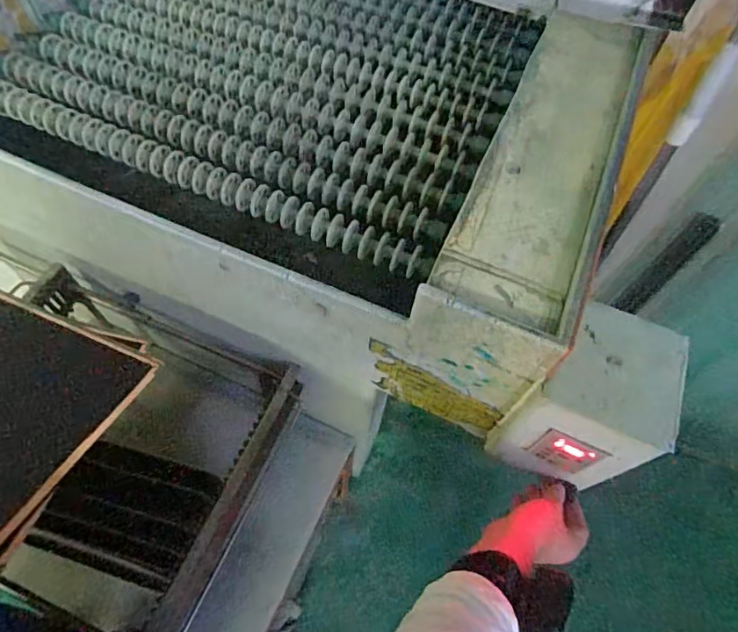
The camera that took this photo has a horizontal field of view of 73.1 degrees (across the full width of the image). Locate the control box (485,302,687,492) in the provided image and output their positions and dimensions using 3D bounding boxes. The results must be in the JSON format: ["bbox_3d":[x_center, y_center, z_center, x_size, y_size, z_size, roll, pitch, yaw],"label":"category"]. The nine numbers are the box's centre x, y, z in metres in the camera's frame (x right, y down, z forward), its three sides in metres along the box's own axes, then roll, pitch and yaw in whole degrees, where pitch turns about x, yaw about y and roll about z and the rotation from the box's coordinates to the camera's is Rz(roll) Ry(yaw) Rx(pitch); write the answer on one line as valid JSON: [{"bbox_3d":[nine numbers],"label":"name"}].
[{"bbox_3d":[0.238,0.091,0.560,0.128,0.176,0.136,22,62,8],"label":"control box"}]

